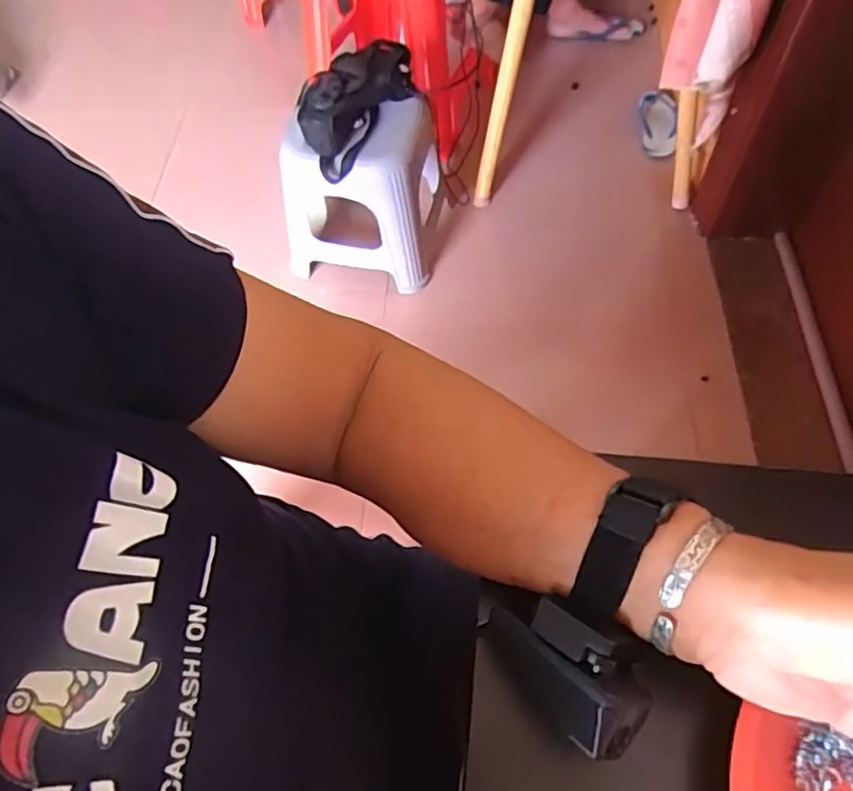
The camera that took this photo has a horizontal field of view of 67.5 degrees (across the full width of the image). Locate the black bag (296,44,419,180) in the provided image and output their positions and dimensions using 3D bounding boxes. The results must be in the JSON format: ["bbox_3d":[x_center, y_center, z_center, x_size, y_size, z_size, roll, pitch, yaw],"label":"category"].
[{"bbox_3d":[-0.150,-0.561,1.210,0.172,0.106,0.303,26,64,17],"label":"black bag"}]

